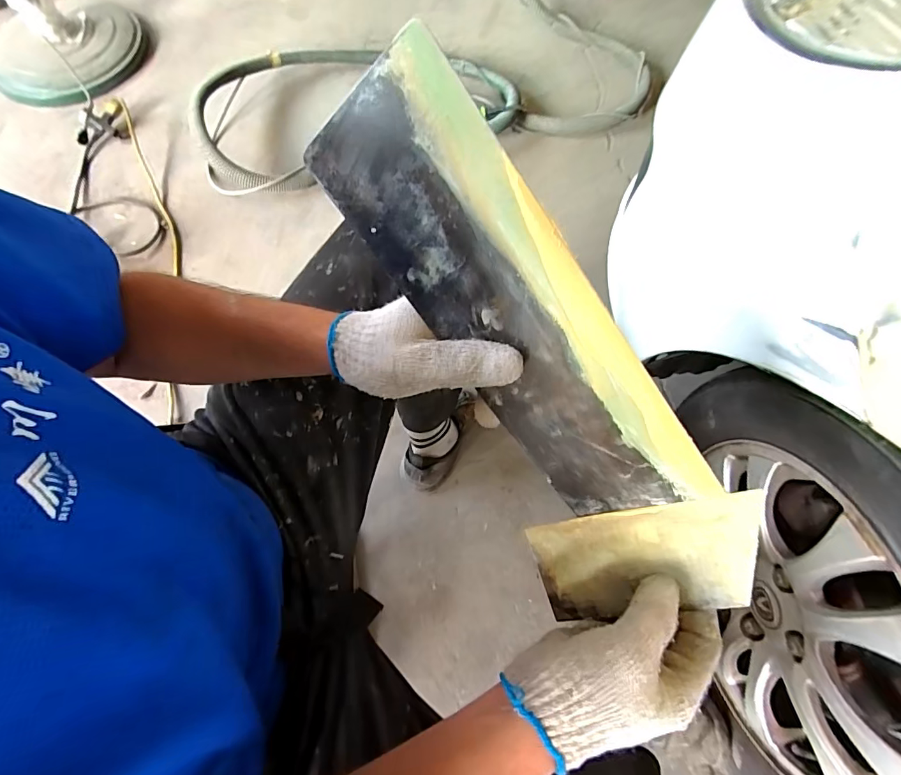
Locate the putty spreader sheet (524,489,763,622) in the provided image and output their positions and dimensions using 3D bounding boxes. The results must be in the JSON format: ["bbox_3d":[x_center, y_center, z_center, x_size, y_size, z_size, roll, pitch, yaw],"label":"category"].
[{"bbox_3d":[0.126,0.114,0.293,0.140,0.005,0.071,-18,95,23],"label":"putty spreader sheet"}]

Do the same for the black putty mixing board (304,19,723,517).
[{"bbox_3d":[0.040,-0.031,0.248,0.278,0.089,0.008,52,34,-14],"label":"black putty mixing board"}]

